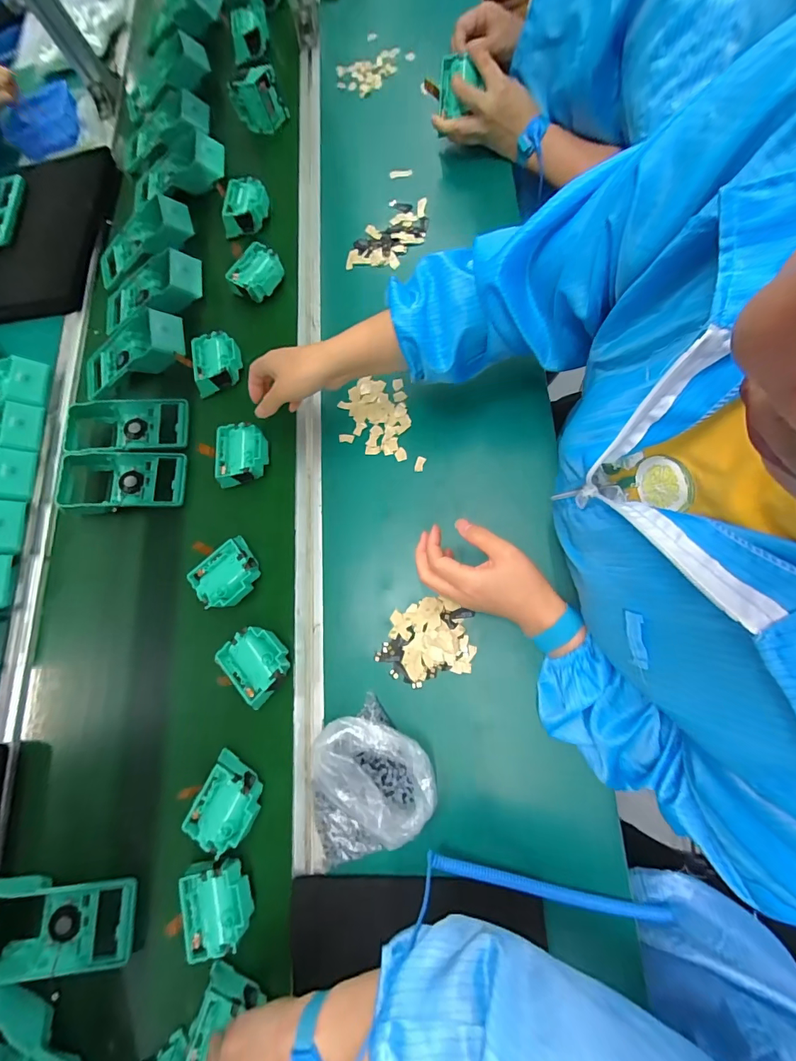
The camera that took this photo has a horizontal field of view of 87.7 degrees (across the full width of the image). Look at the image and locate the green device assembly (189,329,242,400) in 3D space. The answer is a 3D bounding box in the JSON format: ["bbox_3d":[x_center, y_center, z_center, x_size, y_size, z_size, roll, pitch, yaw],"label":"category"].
[{"bbox_3d":[-0.266,-0.246,0.610,0.073,0.044,0.075,-17,69,-4],"label":"green device assembly"}]

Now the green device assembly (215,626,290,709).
[{"bbox_3d":[-0.167,0.158,0.490,0.073,0.033,0.080,-42,72,-13],"label":"green device assembly"}]

